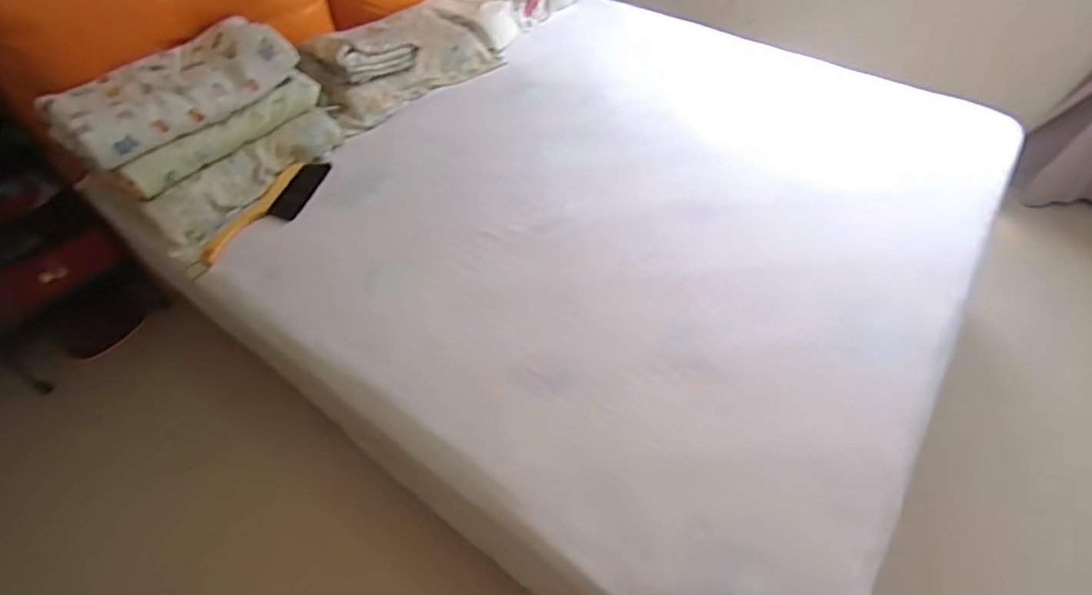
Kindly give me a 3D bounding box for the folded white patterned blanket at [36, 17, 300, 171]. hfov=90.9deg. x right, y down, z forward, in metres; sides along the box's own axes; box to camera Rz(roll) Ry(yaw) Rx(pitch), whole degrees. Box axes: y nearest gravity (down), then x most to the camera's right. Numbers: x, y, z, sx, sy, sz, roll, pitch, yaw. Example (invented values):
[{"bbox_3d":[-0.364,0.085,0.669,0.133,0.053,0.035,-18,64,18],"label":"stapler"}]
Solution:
[{"bbox_3d":[-0.833,-0.490,1.227,0.189,0.137,0.504,25,56,20],"label":"folded white patterned blanket"}]

